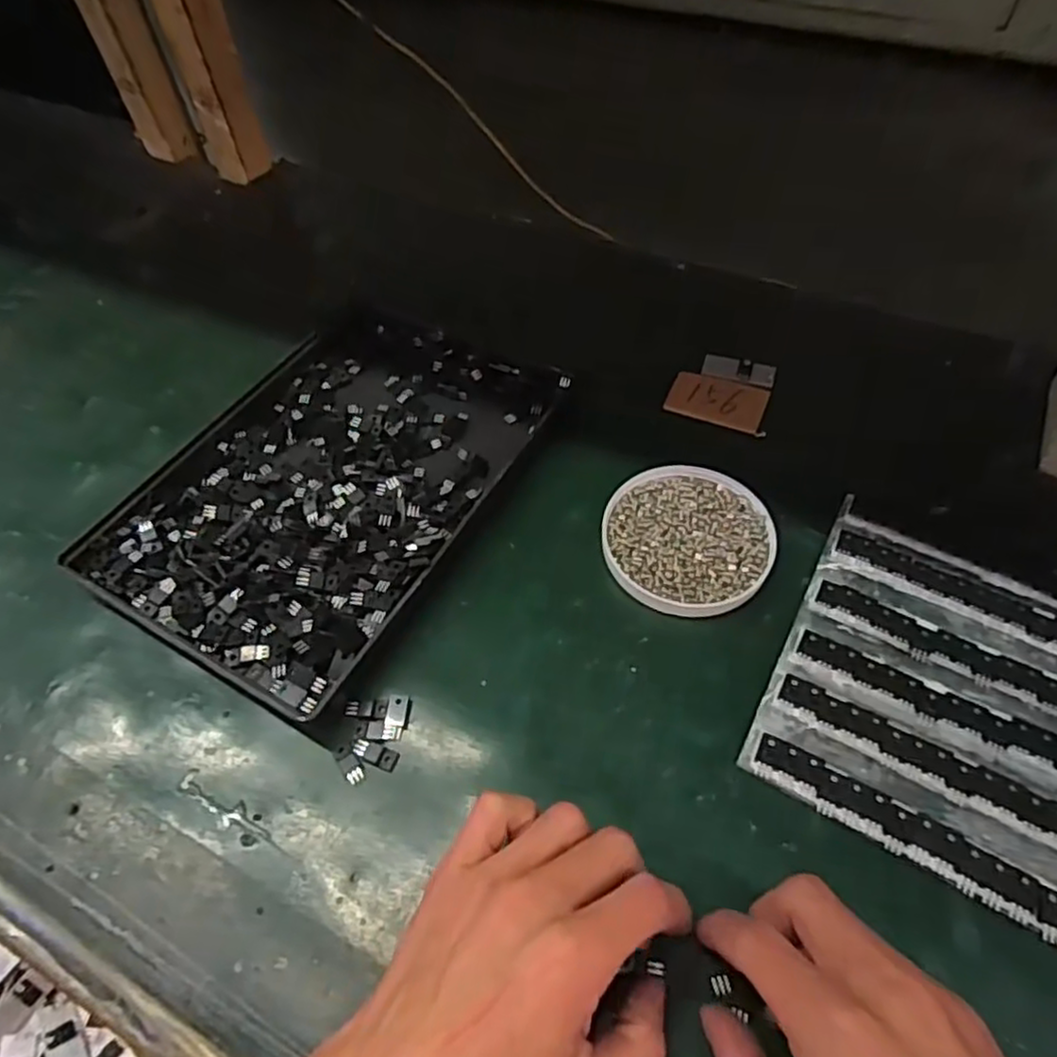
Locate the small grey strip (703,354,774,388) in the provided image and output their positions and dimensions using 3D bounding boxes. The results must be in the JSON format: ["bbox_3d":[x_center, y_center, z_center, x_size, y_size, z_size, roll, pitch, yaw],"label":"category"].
[{"bbox_3d":[0.153,-0.115,0.504,0.050,0.004,0.026,14,56,13],"label":"small grey strip"}]

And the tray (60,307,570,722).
[{"bbox_3d":[-0.120,-0.038,0.447,0.200,0.027,0.279,25,59,19],"label":"tray"}]

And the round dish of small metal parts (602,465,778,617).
[{"bbox_3d":[0.094,0.005,0.413,0.095,0.011,0.099,-2,54,2],"label":"round dish of small metal parts"}]

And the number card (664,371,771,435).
[{"bbox_3d":[0.133,-0.091,0.489,0.065,0.004,0.044,18,57,16],"label":"number card"}]

